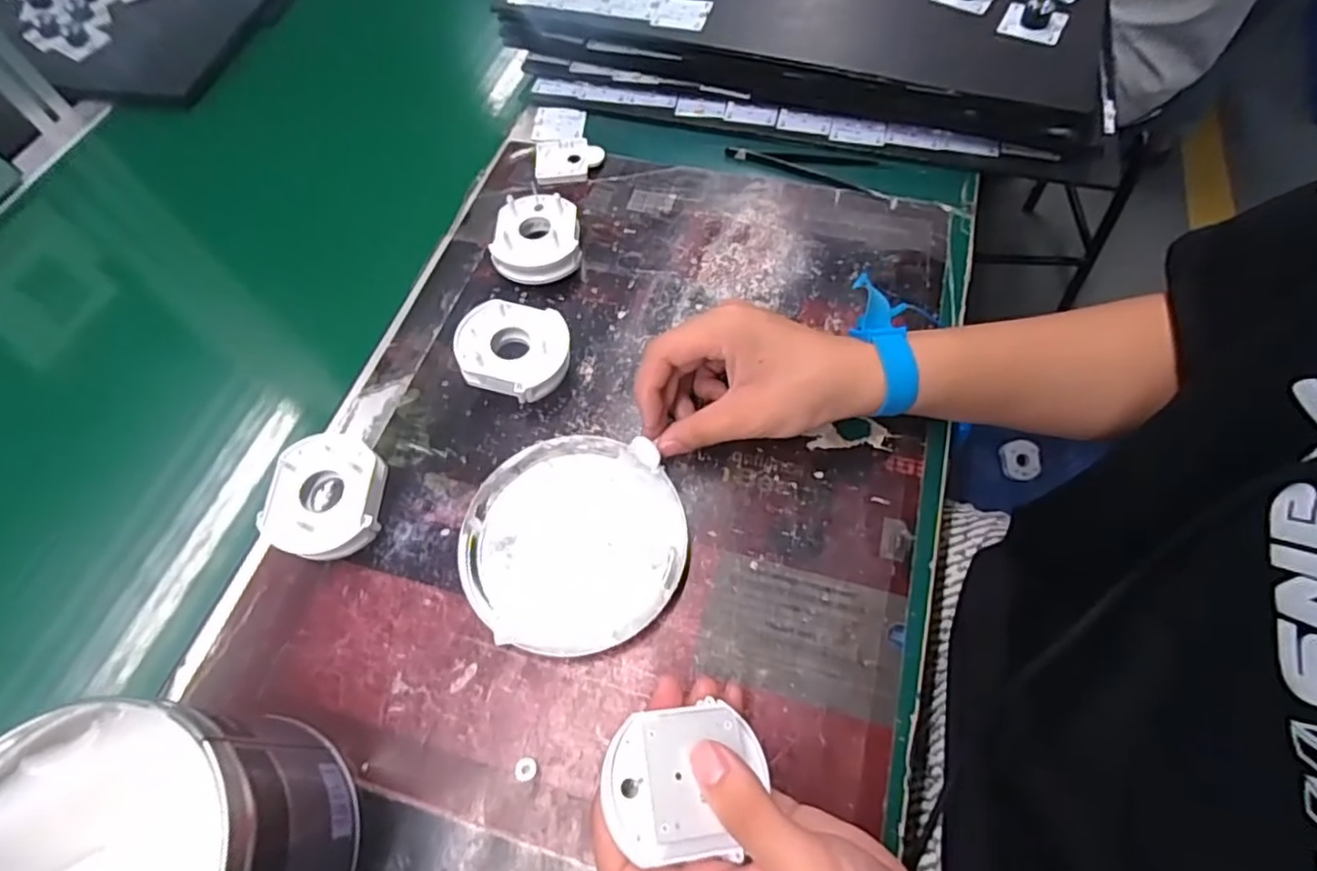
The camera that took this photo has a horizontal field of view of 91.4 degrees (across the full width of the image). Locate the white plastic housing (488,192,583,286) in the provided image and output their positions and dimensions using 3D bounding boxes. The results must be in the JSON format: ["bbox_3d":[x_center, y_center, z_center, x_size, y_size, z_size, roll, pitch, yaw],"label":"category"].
[{"bbox_3d":[-0.089,-0.143,0.469,0.062,0.035,0.066,-9,62,-3],"label":"white plastic housing"}]

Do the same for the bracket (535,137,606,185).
[{"bbox_3d":[-0.073,-0.227,0.527,0.055,0.009,0.045,-7,62,-2],"label":"bracket"}]

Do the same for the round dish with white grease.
[{"bbox_3d":[-0.050,0.061,0.375,0.126,0.013,0.124,-1,62,2],"label":"round dish with white grease"}]

